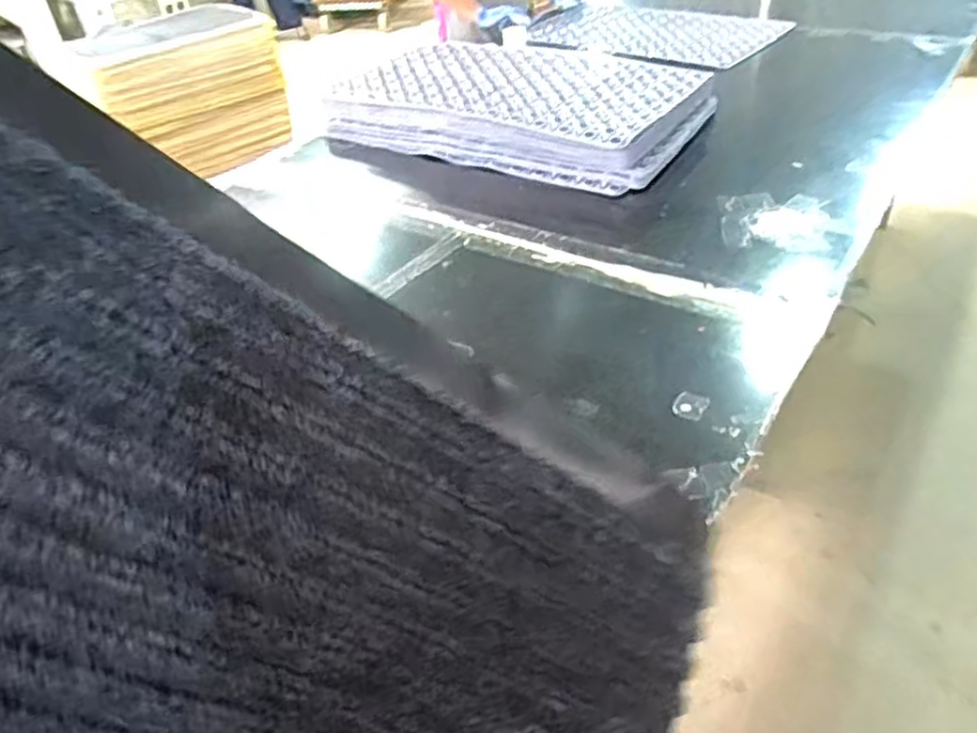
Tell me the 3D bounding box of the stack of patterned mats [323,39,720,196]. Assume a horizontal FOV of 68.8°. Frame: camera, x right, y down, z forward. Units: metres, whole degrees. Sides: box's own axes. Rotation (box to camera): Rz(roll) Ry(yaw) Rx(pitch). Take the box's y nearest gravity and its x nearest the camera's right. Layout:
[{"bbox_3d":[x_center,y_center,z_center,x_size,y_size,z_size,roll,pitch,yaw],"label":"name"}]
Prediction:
[{"bbox_3d":[0.066,-0.599,1.615,0.797,0.105,0.491,18,46,26],"label":"stack of patterned mats"}]

